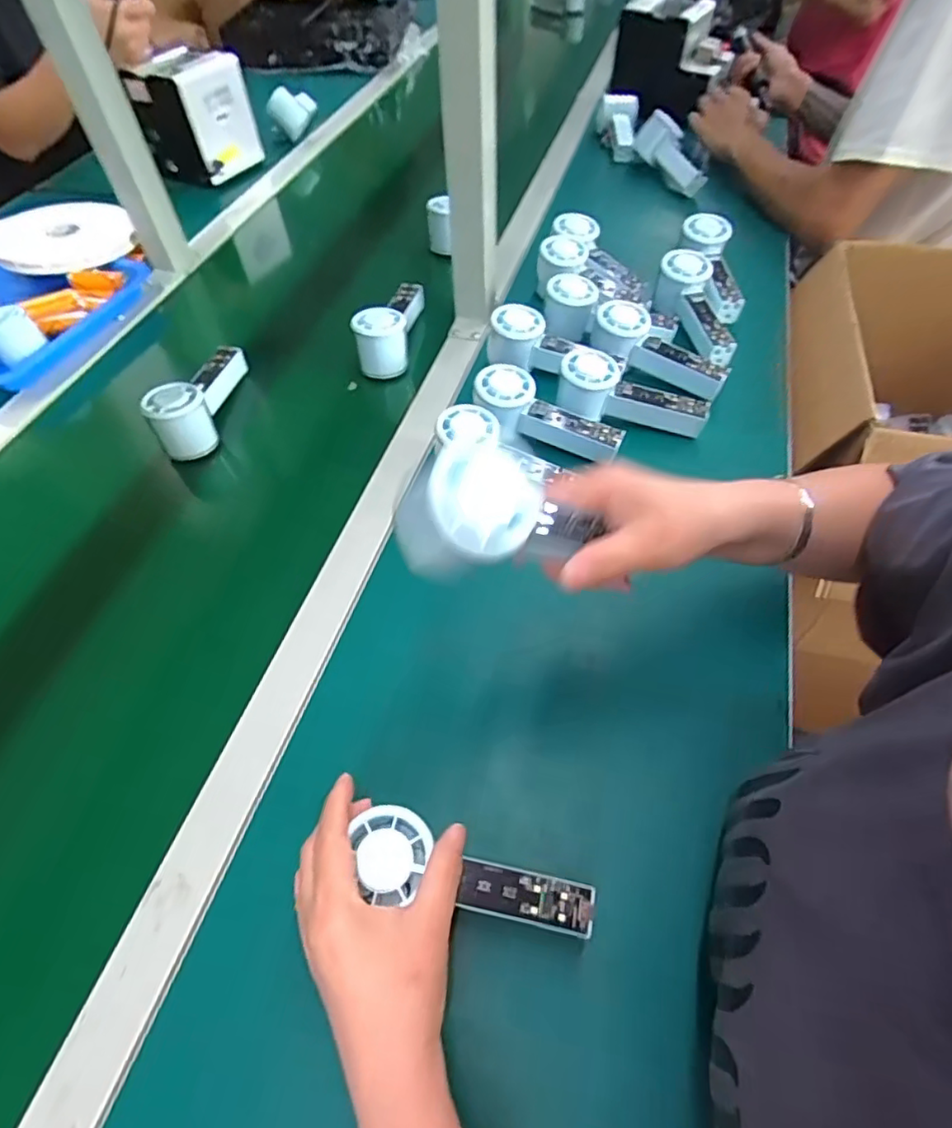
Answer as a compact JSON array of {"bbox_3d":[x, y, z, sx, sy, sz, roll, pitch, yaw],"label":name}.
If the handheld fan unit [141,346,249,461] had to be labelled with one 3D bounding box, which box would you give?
[{"bbox_3d":[-0.292,-0.182,0.620,0.049,0.059,0.150,5,56,5],"label":"handheld fan unit"}]

